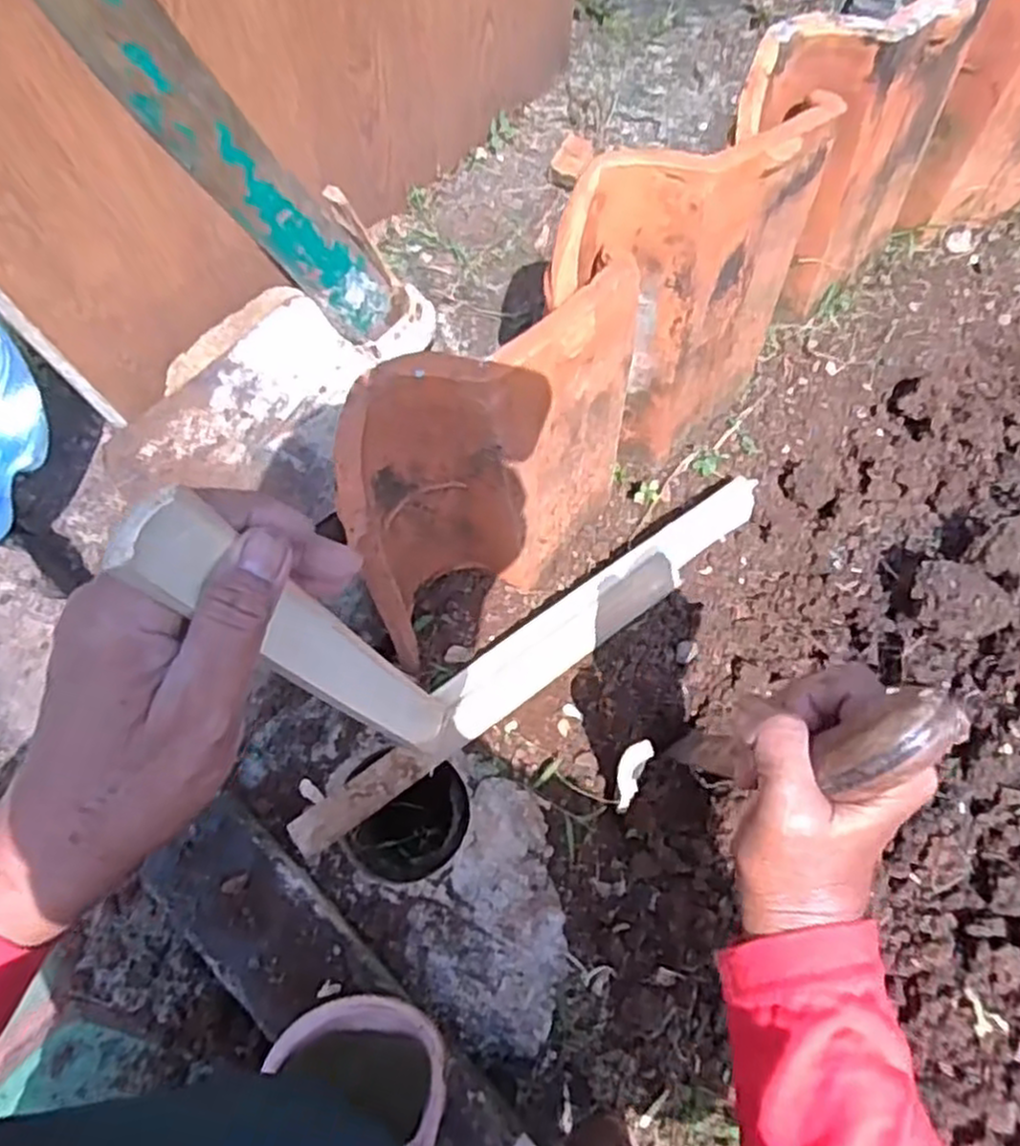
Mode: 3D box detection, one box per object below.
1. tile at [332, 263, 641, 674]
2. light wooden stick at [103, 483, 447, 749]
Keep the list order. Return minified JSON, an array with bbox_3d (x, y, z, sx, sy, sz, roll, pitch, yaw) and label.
[{"bbox_3d":[-0.009,-0.063,0.504,0.228,0.216,0.088,-37,75,-12],"label":"tile"},{"bbox_3d":[-0.078,0.044,0.363,0.007,0.327,0.032,19,73,16],"label":"light wooden stick"}]

